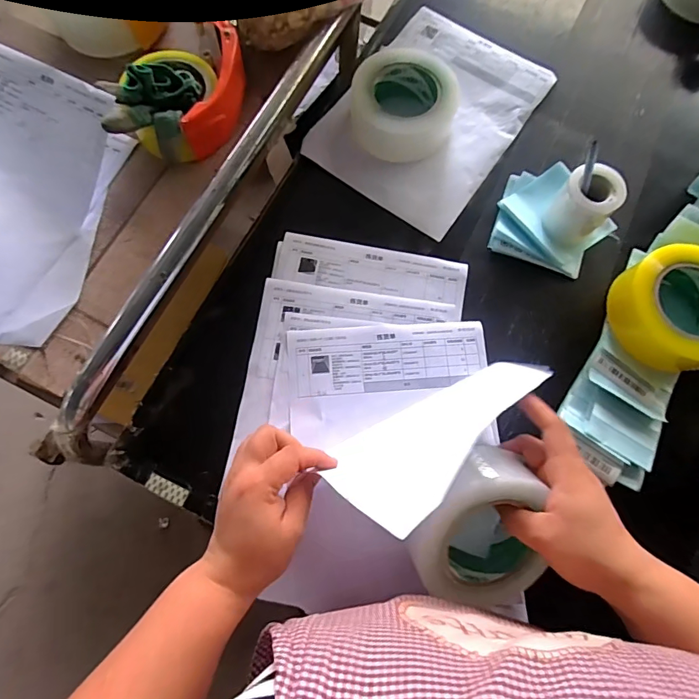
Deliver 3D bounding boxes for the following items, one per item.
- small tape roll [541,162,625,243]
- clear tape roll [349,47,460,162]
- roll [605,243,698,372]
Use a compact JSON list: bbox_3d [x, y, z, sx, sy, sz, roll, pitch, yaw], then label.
[{"bbox_3d":[0.254,-0.158,0.470,0.057,0.077,0.052,1,73,-2],"label":"small tape roll"},{"bbox_3d":[0.065,-0.290,0.517,0.122,0.056,0.119,23,74,5],"label":"clear tape roll"},{"bbox_3d":[0.344,-0.042,0.456,0.118,0.056,0.123,1,73,-2],"label":"roll"}]

